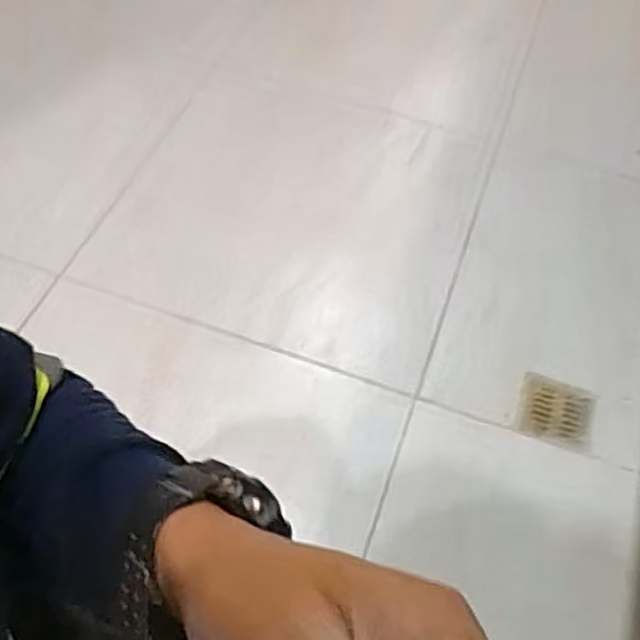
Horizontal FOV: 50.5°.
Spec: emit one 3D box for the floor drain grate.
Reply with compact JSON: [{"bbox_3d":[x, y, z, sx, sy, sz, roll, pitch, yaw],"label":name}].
[{"bbox_3d":[0.357,0.139,1.025,0.108,0.010,0.105,11,65,18],"label":"floor drain grate"}]

